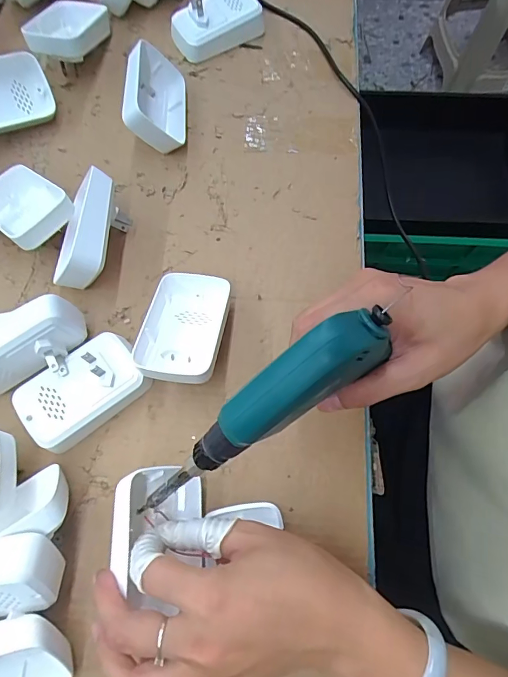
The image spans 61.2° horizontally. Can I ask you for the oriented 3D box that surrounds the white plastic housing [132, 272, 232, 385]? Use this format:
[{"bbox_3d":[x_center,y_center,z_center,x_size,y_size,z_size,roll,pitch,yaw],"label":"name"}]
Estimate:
[{"bbox_3d":[-0.055,-0.008,0.341,0.058,0.032,0.089,10,71,4],"label":"white plastic housing"}]

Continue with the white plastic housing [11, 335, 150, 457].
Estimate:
[{"bbox_3d":[-0.130,0.040,0.327,0.090,0.033,0.059,-38,74,-12],"label":"white plastic housing"}]

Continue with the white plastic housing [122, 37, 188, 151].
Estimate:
[{"bbox_3d":[-0.095,-0.224,0.409,0.035,0.066,0.094,-14,67,34],"label":"white plastic housing"}]

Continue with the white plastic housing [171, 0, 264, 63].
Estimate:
[{"bbox_3d":[-0.040,-0.334,0.449,0.089,0.038,0.054,-28,72,-9],"label":"white plastic housing"}]

